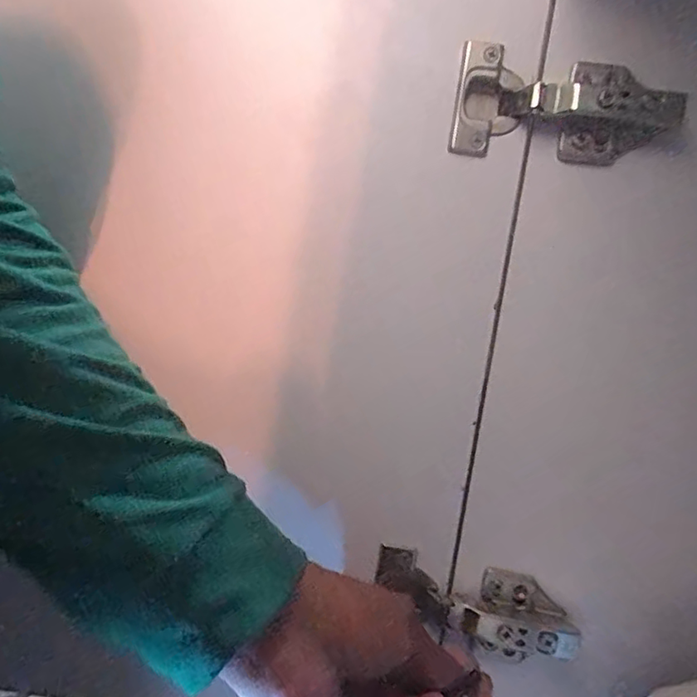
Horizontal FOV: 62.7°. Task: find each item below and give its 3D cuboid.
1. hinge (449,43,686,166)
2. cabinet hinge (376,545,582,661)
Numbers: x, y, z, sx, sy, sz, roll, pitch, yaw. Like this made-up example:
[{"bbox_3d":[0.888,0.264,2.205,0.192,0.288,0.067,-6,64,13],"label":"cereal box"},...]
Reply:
[{"bbox_3d":[0.120,-0.132,0.317,0.113,0.053,0.046,13,6,27],"label":"hinge"},{"bbox_3d":[0.074,0.154,0.342,0.117,0.041,0.032,16,11,9],"label":"cabinet hinge"}]

